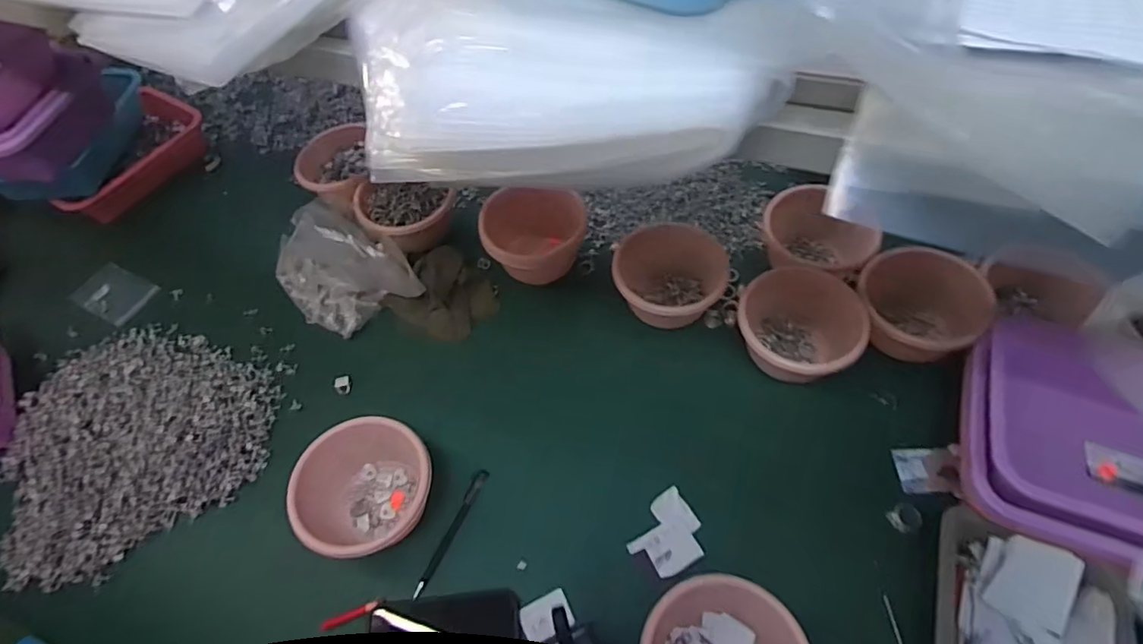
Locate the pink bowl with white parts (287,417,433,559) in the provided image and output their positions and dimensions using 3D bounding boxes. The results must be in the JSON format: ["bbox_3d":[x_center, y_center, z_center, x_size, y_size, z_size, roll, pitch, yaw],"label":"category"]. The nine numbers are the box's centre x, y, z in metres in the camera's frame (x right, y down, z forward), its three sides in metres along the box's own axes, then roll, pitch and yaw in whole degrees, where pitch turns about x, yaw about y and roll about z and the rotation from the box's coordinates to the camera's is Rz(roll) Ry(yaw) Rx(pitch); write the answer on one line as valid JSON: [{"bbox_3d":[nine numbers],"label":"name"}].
[{"bbox_3d":[-0.226,0.188,0.655,0.136,0.103,0.135,-2,58,3],"label":"pink bowl with white parts"}]

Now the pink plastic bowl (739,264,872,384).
[{"bbox_3d":[0.288,0.008,0.750,0.149,0.085,0.130,24,62,18],"label":"pink plastic bowl"}]

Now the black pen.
[{"bbox_3d":[-0.138,0.241,0.675,0.017,0.011,0.152,19,61,15],"label":"black pen"}]

